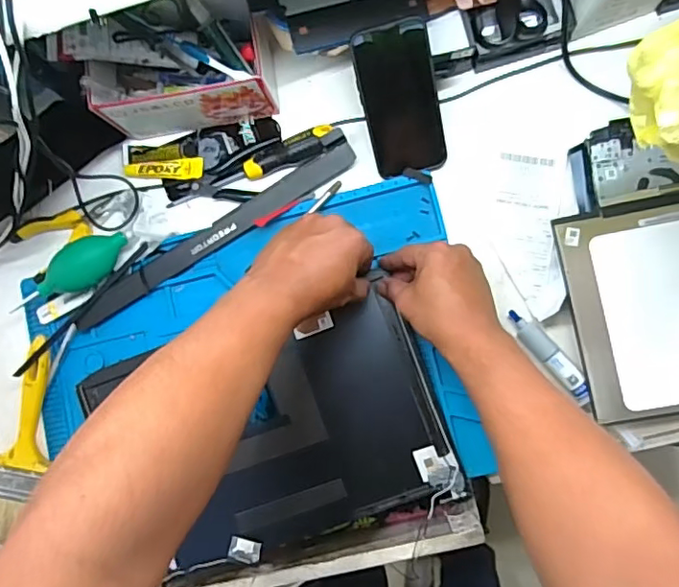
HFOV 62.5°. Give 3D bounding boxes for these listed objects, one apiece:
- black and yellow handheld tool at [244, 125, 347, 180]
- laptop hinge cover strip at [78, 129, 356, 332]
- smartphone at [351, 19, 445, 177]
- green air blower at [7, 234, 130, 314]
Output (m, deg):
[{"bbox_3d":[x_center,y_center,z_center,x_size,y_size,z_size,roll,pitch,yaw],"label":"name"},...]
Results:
[{"bbox_3d":[-0.050,-0.153,0.593,0.109,0.022,0.029,-19,82,4],"label":"black and yellow handheld tool"},{"bbox_3d":[-0.133,-0.062,0.601,0.343,0.015,0.036,-32,90,3],"label":"laptop hinge cover strip"},{"bbox_3d":[0.061,-0.189,0.553,0.073,0.006,0.143,-13,119,4],"label":"smartphone"},{"bbox_3d":[-0.288,-0.020,0.603,0.145,0.046,0.046,-25,82,4],"label":"green air blower"}]

